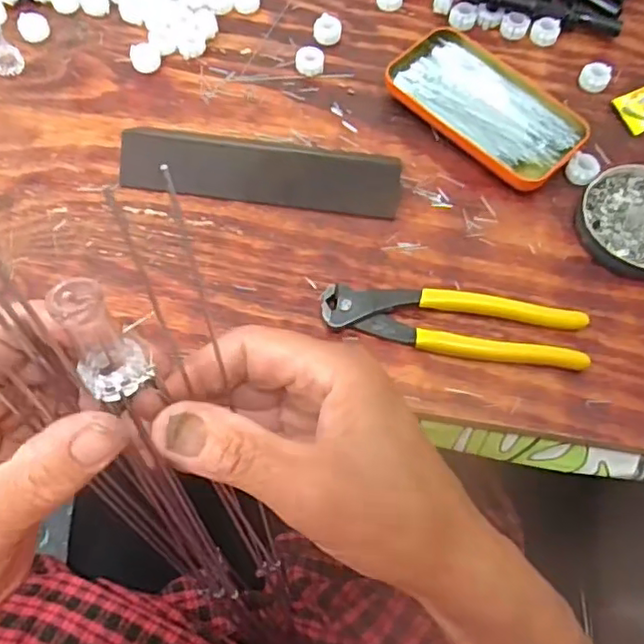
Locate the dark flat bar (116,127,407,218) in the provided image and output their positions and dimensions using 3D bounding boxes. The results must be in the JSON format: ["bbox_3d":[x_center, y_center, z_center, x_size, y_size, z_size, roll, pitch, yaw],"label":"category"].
[{"bbox_3d":[-0.043,-0.105,0.437,0.193,0.028,0.040,6,66,1],"label":"dark flat bar"}]

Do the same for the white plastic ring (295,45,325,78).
[{"bbox_3d":[-0.009,-0.203,0.486,0.021,0.011,0.020,1,66,-1],"label":"white plastic ring"}]

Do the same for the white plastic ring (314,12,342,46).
[{"bbox_3d":[0.005,-0.235,0.501,0.022,0.008,0.027,4,66,0],"label":"white plastic ring"}]

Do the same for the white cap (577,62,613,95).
[{"bbox_3d":[0.211,-0.190,0.485,0.023,0.012,0.023,1,66,-1],"label":"white cap"}]

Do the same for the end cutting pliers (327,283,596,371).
[{"bbox_3d":[0.084,0.000,0.400,0.165,0.015,0.045,9,66,3],"label":"end cutting pliers"}]

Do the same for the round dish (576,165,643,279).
[{"bbox_3d":[0.219,-0.069,0.430,0.082,0.012,0.080,1,66,-1],"label":"round dish"}]

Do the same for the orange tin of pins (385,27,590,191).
[{"bbox_3d":[0.120,-0.158,0.461,0.072,0.014,0.143,-41,73,-17],"label":"orange tin of pins"}]

